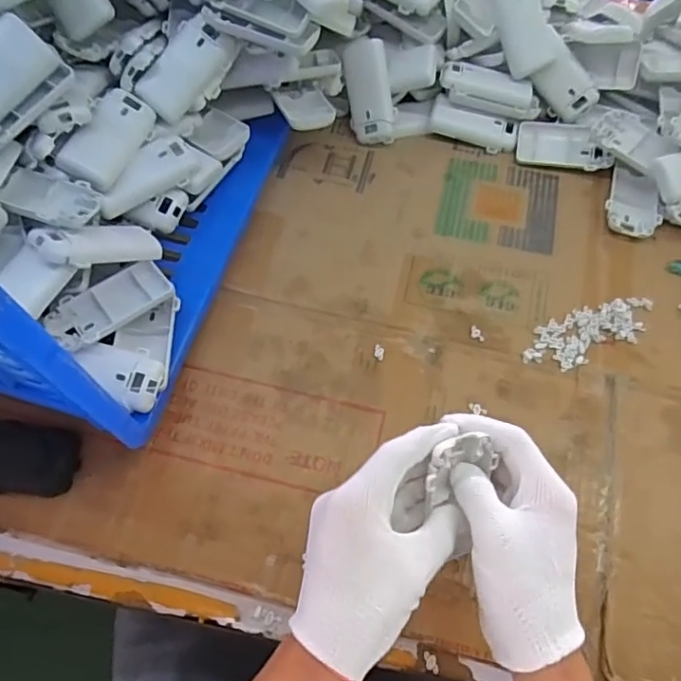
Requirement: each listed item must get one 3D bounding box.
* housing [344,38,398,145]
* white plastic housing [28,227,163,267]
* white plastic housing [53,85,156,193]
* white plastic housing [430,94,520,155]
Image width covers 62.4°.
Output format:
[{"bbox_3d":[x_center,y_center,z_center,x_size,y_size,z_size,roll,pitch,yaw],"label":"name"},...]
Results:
[{"bbox_3d":[0.031,-0.253,0.576,0.042,0.021,0.098,-10,105,-2],"label":"housing"},{"bbox_3d":[-0.187,-0.075,0.441,0.096,0.013,0.036,-12,60,-47],"label":"white plastic housing"},{"bbox_3d":[-0.193,-0.169,0.470,0.018,0.047,0.091,-4,58,48],"label":"white plastic housing"},{"bbox_3d":[0.141,-0.226,0.590,0.091,0.028,0.033,22,65,10],"label":"white plastic housing"}]

